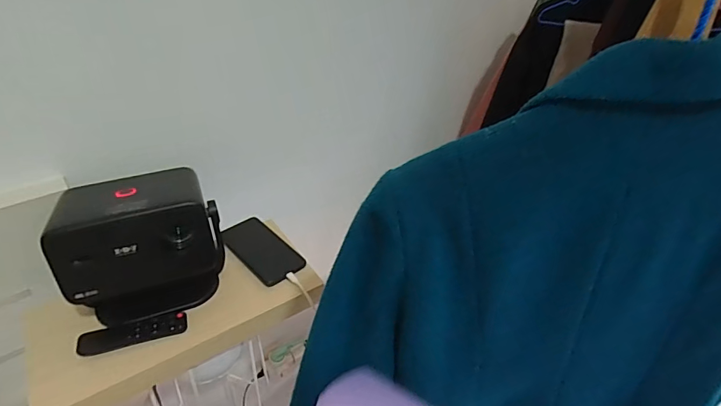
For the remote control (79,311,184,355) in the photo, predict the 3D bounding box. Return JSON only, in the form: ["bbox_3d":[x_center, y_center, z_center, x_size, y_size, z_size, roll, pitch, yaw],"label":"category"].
[{"bbox_3d":[-0.309,0.178,0.586,0.131,0.017,0.030,-10,38,-17],"label":"remote control"}]

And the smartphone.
[{"bbox_3d":[-0.167,0.079,0.727,0.076,0.013,0.160,-28,46,-36],"label":"smartphone"}]

